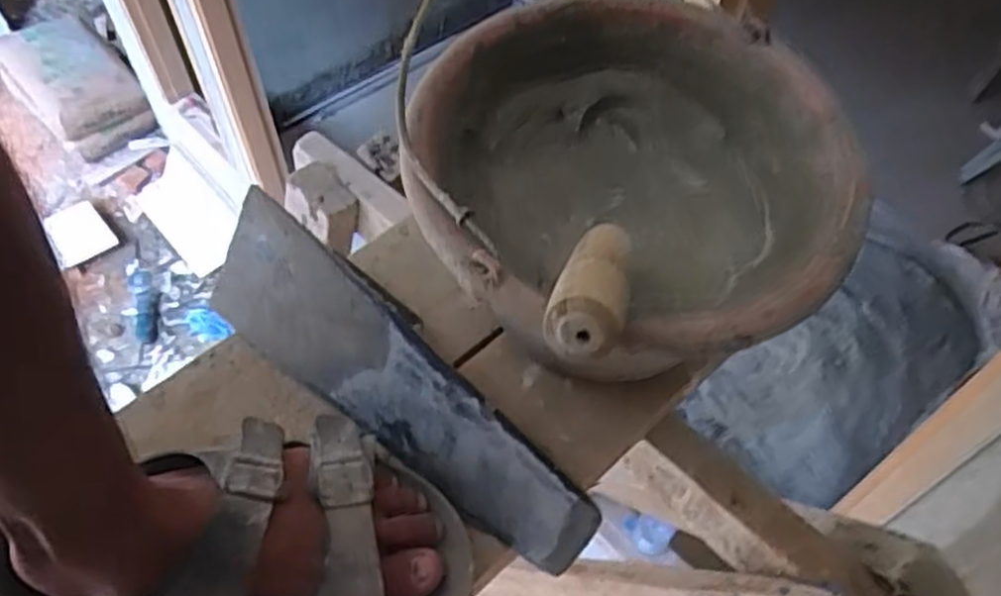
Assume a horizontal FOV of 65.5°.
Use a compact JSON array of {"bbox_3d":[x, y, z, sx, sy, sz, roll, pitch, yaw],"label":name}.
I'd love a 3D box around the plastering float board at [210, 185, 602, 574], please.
[{"bbox_3d":[-0.068,0.056,0.482,0.288,0.095,0.026,39,28,14],"label":"plastering float board"}]

